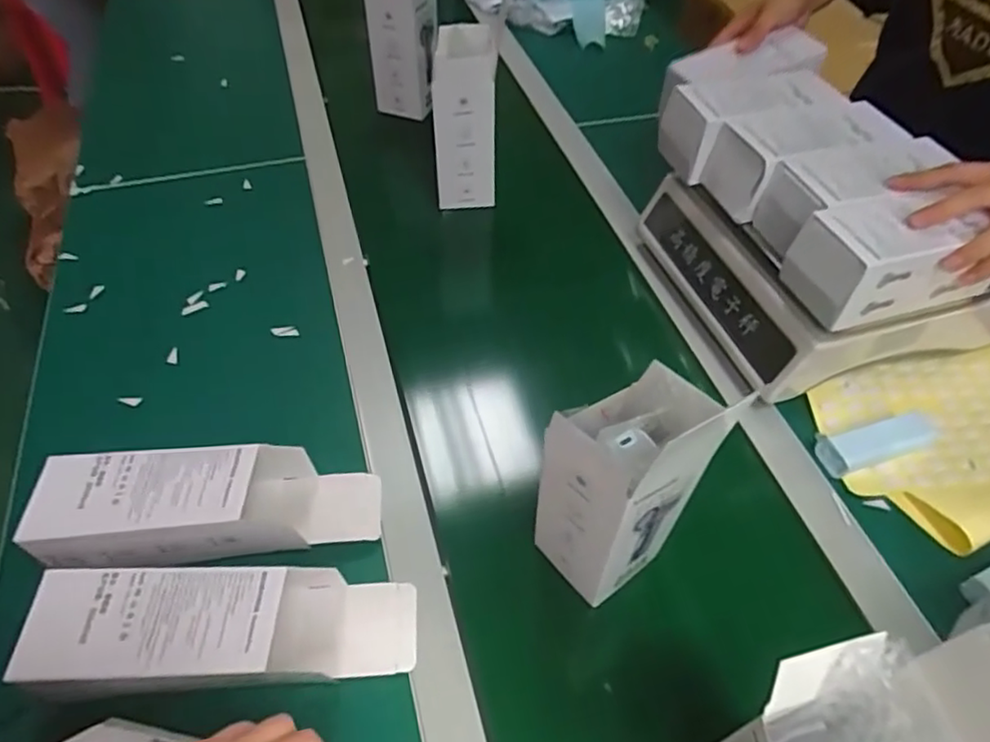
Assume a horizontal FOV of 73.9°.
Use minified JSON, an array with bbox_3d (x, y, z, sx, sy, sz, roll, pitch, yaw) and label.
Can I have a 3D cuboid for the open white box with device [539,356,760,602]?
[{"bbox_3d":[0.086,0.080,0.465,0.092,0.203,0.082,-20,52,-17],"label":"open white box with device"}]

